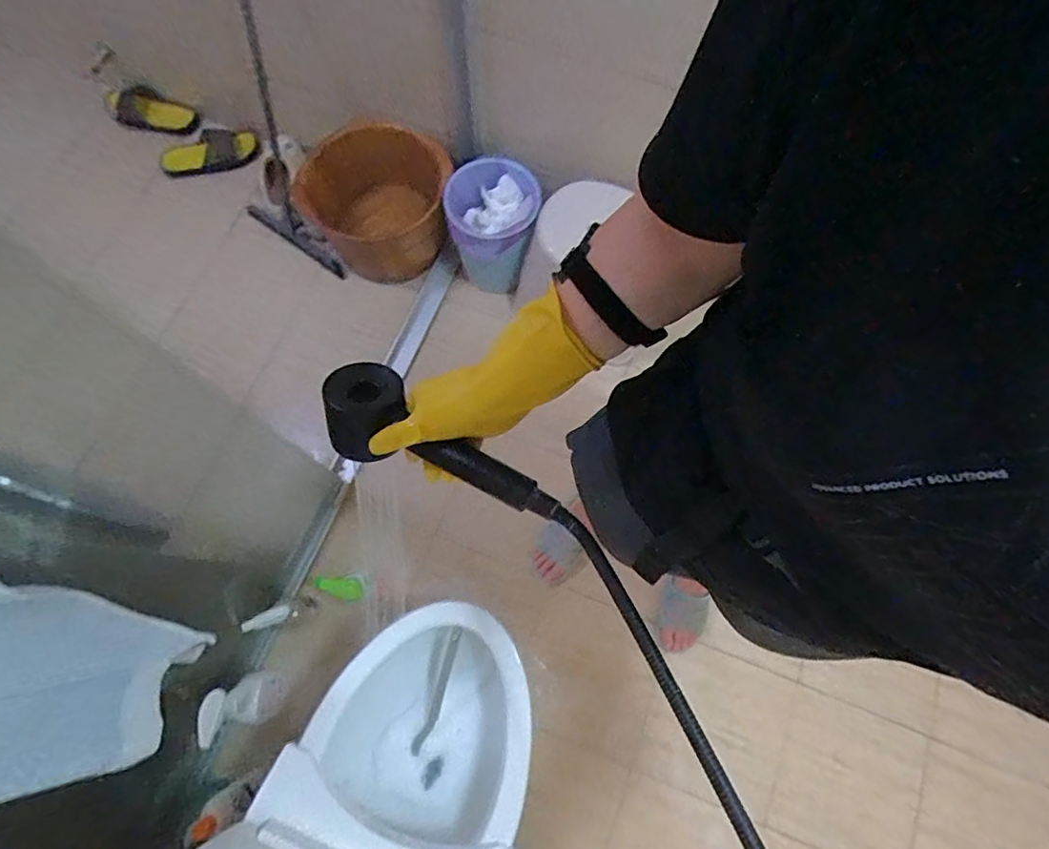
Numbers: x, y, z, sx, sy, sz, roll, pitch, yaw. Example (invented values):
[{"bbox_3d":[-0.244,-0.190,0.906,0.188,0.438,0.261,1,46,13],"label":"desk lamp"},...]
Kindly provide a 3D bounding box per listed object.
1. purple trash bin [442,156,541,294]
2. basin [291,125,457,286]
[{"bbox_3d":[-0.074,-0.476,1.371,0.213,0.265,0.230,-2,73,-2],"label":"purple trash bin"},{"bbox_3d":[-0.387,-0.555,1.392,0.381,0.275,0.329,-7,73,-3],"label":"basin"}]

